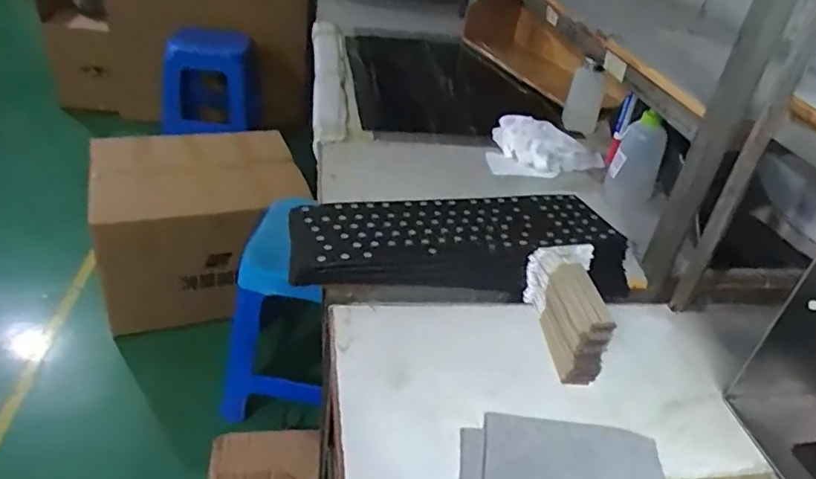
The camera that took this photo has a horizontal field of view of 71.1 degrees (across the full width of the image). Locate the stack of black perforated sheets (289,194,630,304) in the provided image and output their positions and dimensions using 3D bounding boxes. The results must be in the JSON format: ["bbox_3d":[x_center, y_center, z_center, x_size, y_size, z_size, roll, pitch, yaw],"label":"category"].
[{"bbox_3d":[0.059,-0.007,0.660,0.374,0.028,0.168,2,36,-11],"label":"stack of black perforated sheets"}]

